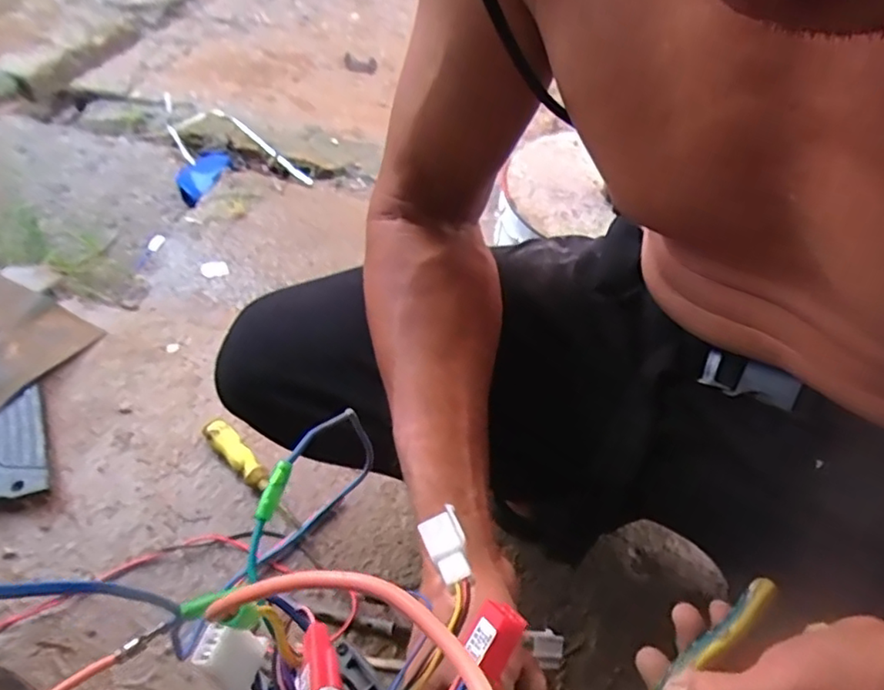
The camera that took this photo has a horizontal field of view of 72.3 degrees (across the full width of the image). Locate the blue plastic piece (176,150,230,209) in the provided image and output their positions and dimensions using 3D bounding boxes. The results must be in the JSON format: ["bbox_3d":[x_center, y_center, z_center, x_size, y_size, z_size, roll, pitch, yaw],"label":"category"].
[{"bbox_3d":[-0.576,-0.409,1.446,0.087,0.023,0.230,6,48,1],"label":"blue plastic piece"}]

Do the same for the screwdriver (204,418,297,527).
[{"bbox_3d":[-0.204,0.154,0.682,0.198,0.027,0.027,39,56,24],"label":"screwdriver"}]

